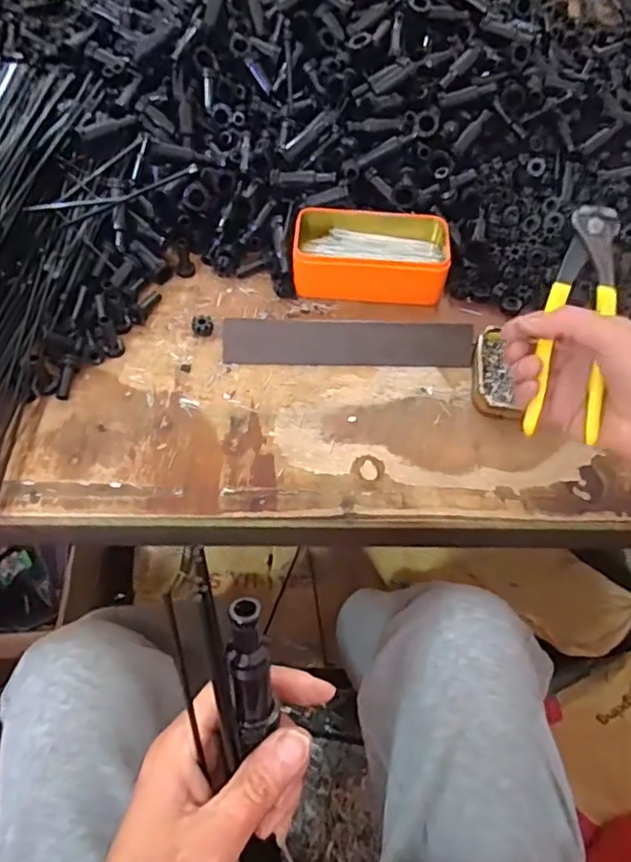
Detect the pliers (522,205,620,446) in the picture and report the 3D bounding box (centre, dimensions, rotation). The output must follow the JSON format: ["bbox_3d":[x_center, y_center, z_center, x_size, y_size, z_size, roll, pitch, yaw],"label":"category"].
[{"bbox_3d":[0.175,-0.075,0.421,0.042,0.016,0.165,12,79,5],"label":"pliers"}]

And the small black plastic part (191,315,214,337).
[{"bbox_3d":[-0.101,-0.094,0.562,0.019,0.011,0.017,-12,56,-12],"label":"small black plastic part"}]

